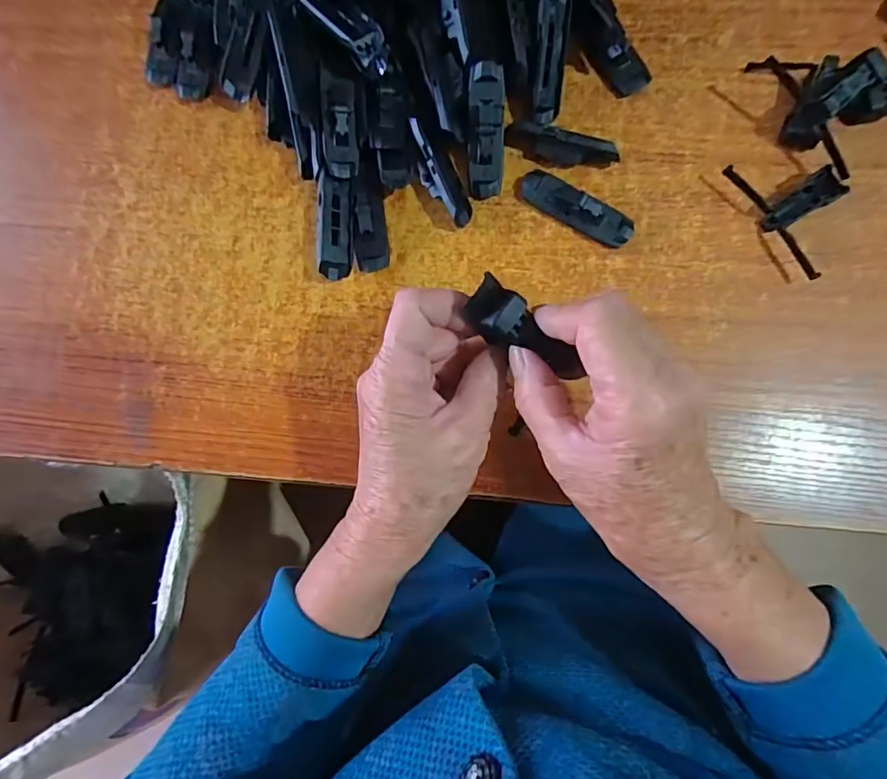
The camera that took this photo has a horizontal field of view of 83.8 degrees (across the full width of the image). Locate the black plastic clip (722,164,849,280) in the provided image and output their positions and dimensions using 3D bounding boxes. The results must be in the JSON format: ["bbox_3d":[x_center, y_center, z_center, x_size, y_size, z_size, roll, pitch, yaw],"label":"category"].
[{"bbox_3d":[0.218,-0.115,0.304,0.050,0.014,0.082,-36,85,0],"label":"black plastic clip"}]

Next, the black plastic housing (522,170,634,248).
[{"bbox_3d":[0.084,-0.115,0.311,0.074,0.017,0.019,31,88,5],"label":"black plastic housing"}]

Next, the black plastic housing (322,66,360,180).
[{"bbox_3d":[-0.064,-0.165,0.306,0.021,0.015,0.063,-2,86,3],"label":"black plastic housing"}]

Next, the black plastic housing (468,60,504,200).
[{"bbox_3d":[0.026,-0.158,0.304,0.022,0.013,0.075,0,110,3],"label":"black plastic housing"}]

